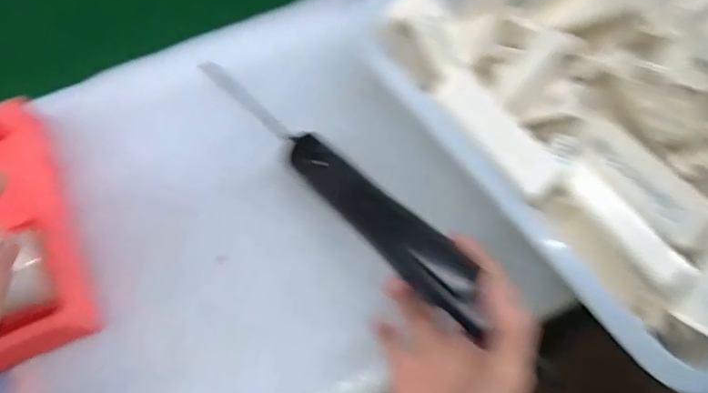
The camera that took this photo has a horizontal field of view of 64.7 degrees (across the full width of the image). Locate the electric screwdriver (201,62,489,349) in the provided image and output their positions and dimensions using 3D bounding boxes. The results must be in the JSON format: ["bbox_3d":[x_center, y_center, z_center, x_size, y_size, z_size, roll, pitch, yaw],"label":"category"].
[{"bbox_3d":[-0.019,-0.019,0.400,0.029,0.025,0.306,-39,57,-14],"label":"electric screwdriver"}]

